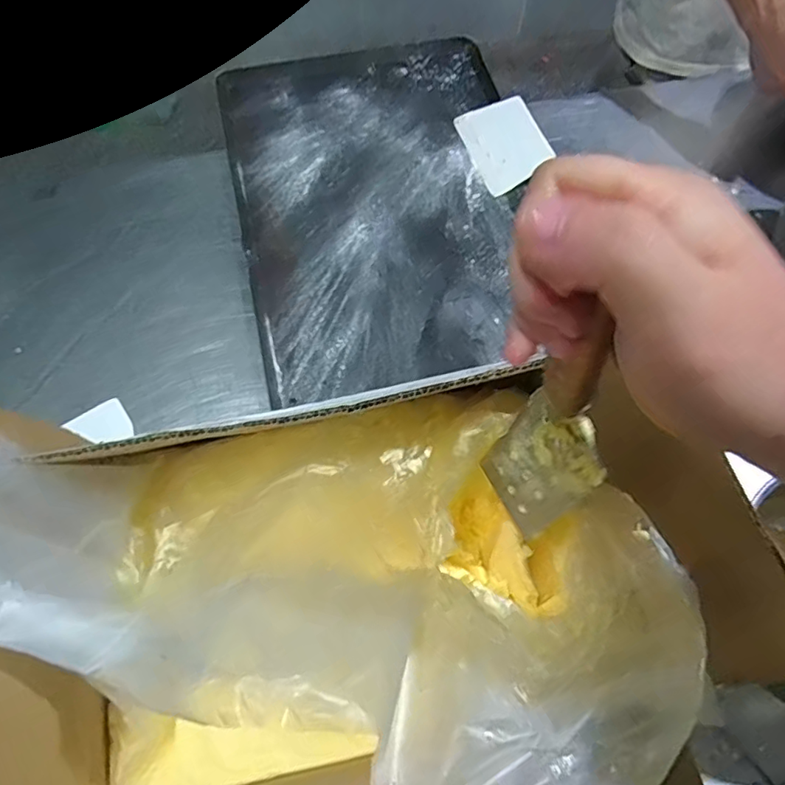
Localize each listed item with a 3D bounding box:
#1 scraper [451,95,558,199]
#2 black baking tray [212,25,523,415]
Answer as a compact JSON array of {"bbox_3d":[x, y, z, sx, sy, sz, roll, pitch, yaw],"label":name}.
[{"bbox_3d":[0.157,-0.349,0.752,0.097,0.007,0.142,-25,72,10],"label":"scraper"},{"bbox_3d":[-0.016,-0.277,0.734,0.377,0.035,0.562,-13,66,-6],"label":"black baking tray"}]

